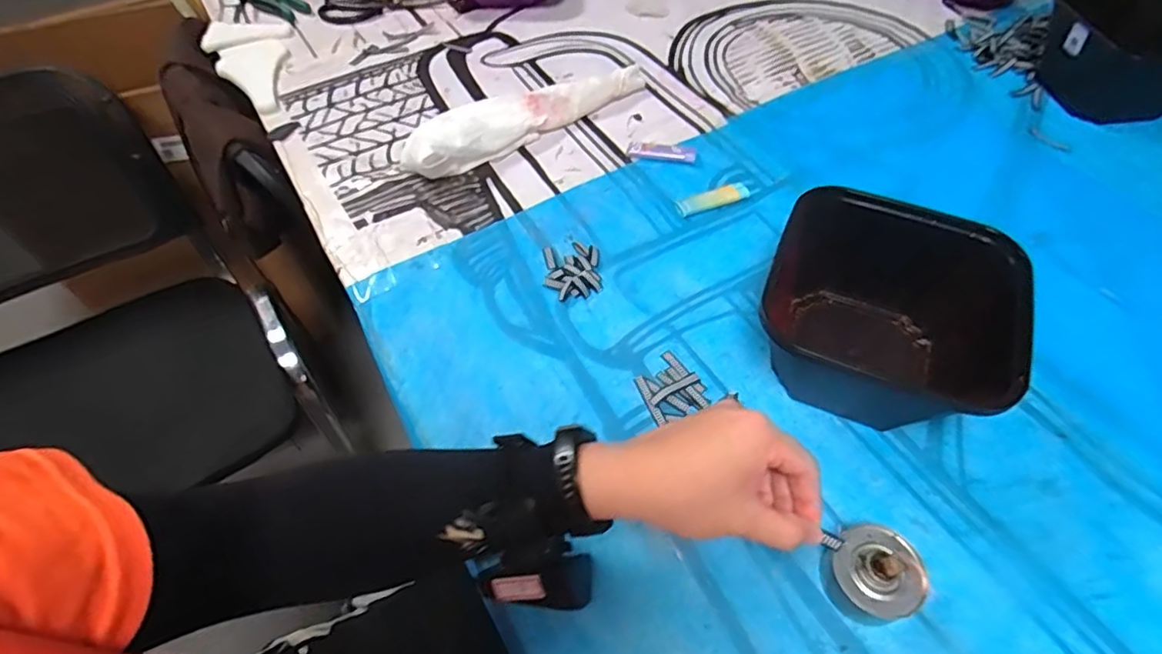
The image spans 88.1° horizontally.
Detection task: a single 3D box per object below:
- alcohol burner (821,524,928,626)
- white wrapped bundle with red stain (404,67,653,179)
[{"bbox_3d":[0.202,0.170,0.414,0.057,0.045,0.058,-1,53,1],"label":"alcohol burner"},{"bbox_3d":[-0.064,-0.260,0.731,0.331,0.060,0.079,-30,59,-19],"label":"white wrapped bundle with red stain"}]

